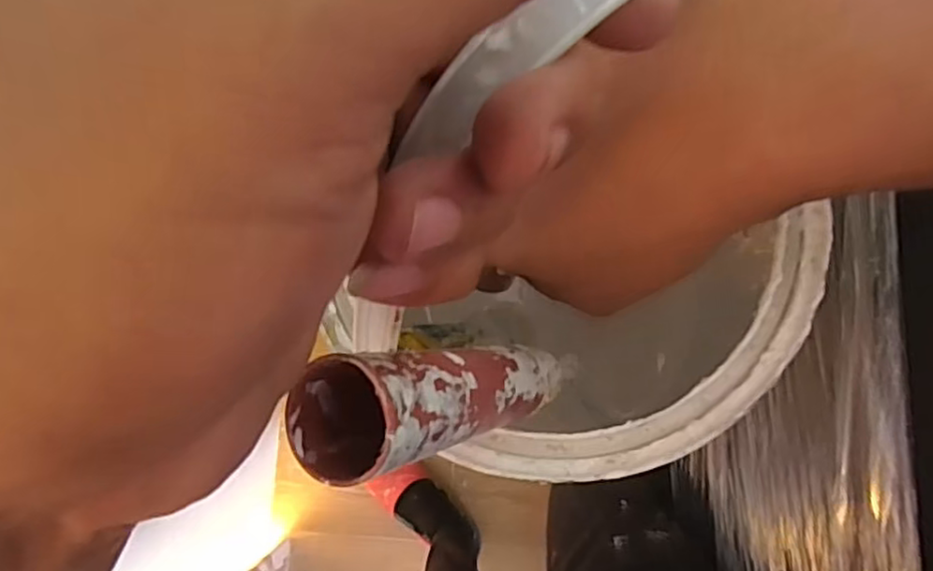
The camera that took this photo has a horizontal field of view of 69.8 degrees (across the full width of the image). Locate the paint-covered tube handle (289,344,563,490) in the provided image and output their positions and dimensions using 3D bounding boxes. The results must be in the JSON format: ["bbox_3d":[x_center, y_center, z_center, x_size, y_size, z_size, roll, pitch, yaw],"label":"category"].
[{"bbox_3d":[0.000,0.028,0.172,0.024,0.110,0.023,-11,83,29],"label":"paint-covered tube handle"}]

